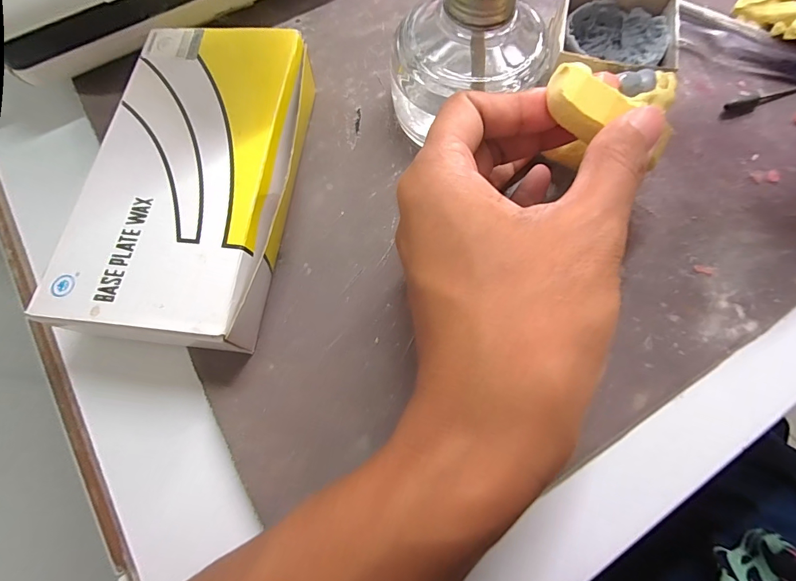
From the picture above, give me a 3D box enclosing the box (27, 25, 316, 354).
[{"bbox_3d":[-0.088,-0.049,0.178,0.086,0.034,0.150,7,72,3],"label":"box"}]

